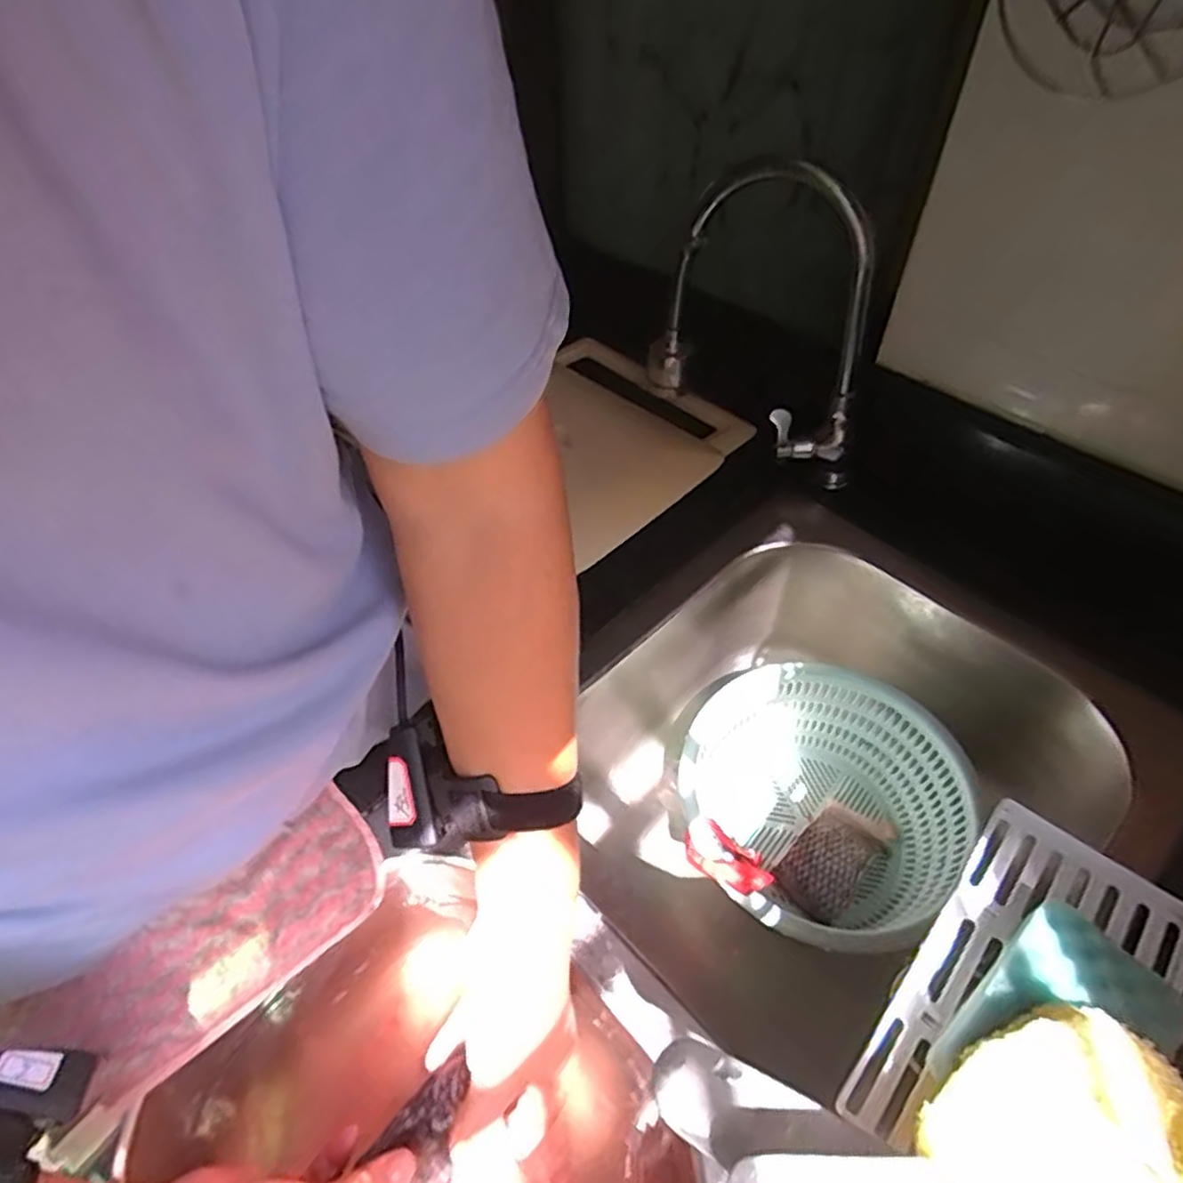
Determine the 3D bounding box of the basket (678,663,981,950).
[{"bbox_3d":[0.203,0.199,0.659,0.254,0.113,0.227,-34,57,-24],"label":"basket"}]

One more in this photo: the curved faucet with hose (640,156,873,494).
[{"bbox_3d":[0.147,-0.240,0.647,0.225,0.280,0.049,23,54,20],"label":"curved faucet with hose"}]

